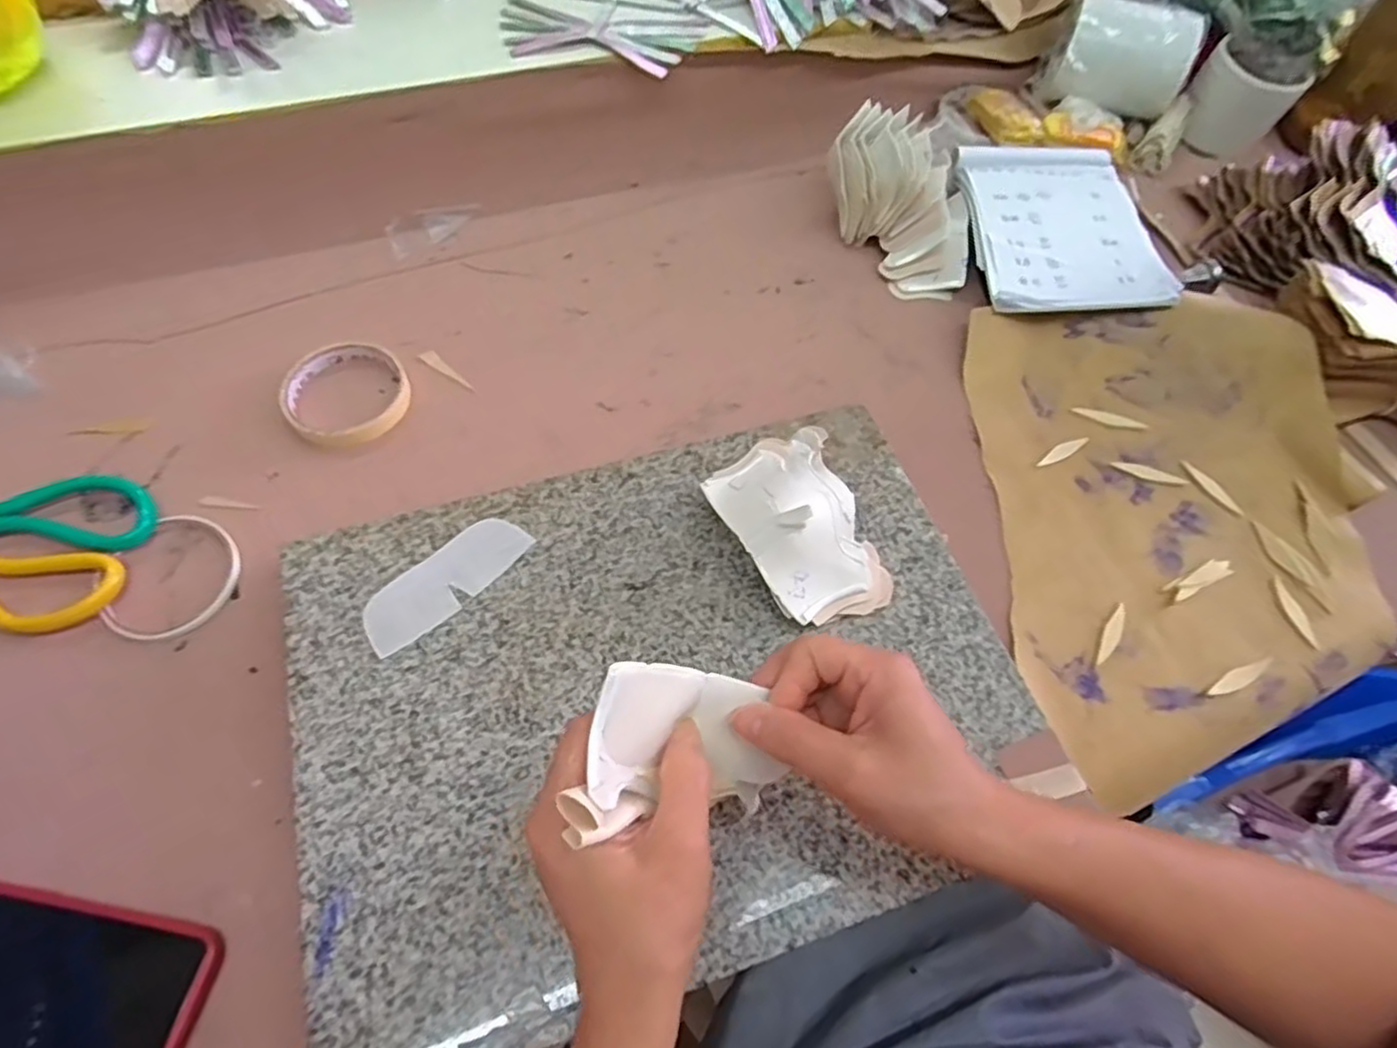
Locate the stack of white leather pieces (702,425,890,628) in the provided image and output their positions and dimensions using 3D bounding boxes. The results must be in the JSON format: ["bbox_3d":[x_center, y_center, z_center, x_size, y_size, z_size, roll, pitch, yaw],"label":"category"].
[{"bbox_3d":[0.060,-0.001,0.431,0.089,0.051,0.123,-19,63,-13],"label":"stack of white leather pieces"}]

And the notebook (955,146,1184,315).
[{"bbox_3d":[0.306,-0.257,0.600,0.145,0.014,0.193,1,62,0],"label":"notebook"}]

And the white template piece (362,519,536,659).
[{"bbox_3d":[-0.152,0.033,0.427,0.104,0.004,0.040,-40,68,-21],"label":"white template piece"}]

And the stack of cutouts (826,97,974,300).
[{"bbox_3d":[0.174,-0.280,0.608,0.116,0.074,0.155,-1,60,-2],"label":"stack of cutouts"}]

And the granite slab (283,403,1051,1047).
[{"bbox_3d":[-0.020,0.090,0.412,0.389,0.027,0.291,-16,61,-10],"label":"granite slab"}]

